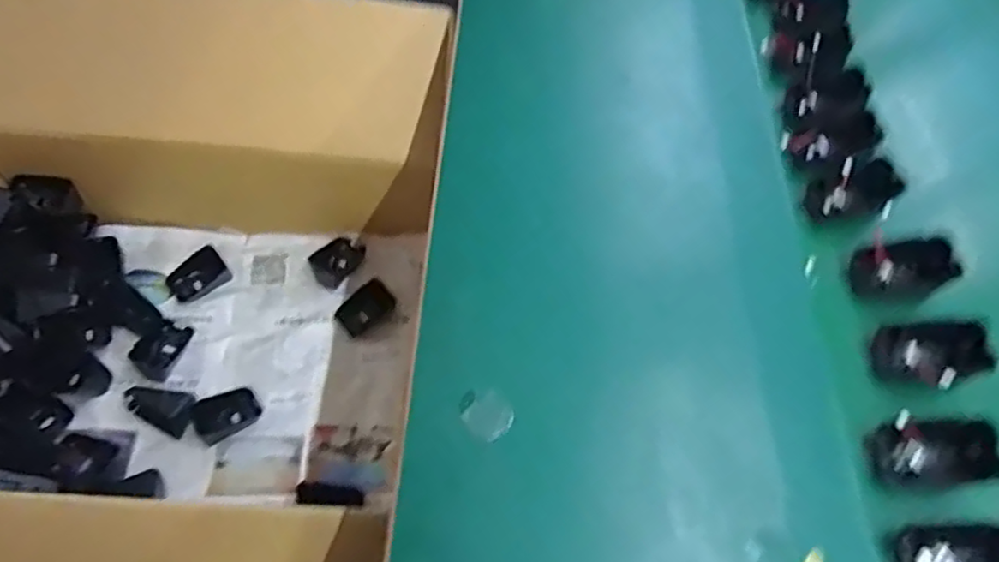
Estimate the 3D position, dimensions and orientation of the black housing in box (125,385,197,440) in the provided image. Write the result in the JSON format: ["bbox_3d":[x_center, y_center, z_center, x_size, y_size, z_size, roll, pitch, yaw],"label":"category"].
[{"bbox_3d":[-0.359,0.127,0.660,0.074,0.036,0.046,25,61,12],"label":"black housing in box"}]

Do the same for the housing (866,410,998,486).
[{"bbox_3d":[0.284,0.110,0.414,0.063,0.034,0.042,4,58,0],"label":"housing"}]

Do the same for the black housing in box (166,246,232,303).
[{"bbox_3d":[-0.349,-0.003,0.735,0.065,0.030,0.048,-38,67,-23],"label":"black housing in box"}]

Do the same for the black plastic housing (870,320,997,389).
[{"bbox_3d":[0.308,0.051,0.450,0.062,0.032,0.041,5,58,0],"label":"black plastic housing"}]

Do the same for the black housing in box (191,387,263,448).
[{"bbox_3d":[-0.289,0.142,0.668,0.063,0.033,0.042,-30,64,-19],"label":"black housing in box"}]

